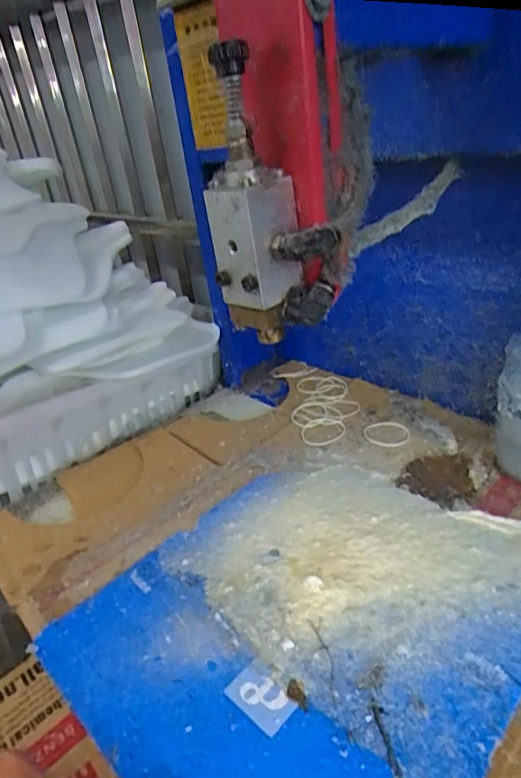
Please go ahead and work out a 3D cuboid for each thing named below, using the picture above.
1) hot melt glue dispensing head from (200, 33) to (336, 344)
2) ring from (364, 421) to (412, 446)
[{"bbox_3d":[0.003,-0.095,0.261,0.047,0.134,0.059,-24,33,-26],"label":"hot melt glue dispensing head"},{"bbox_3d":[0.149,0.052,0.598,0.055,0.004,0.043,3,37,25],"label":"ring"}]

